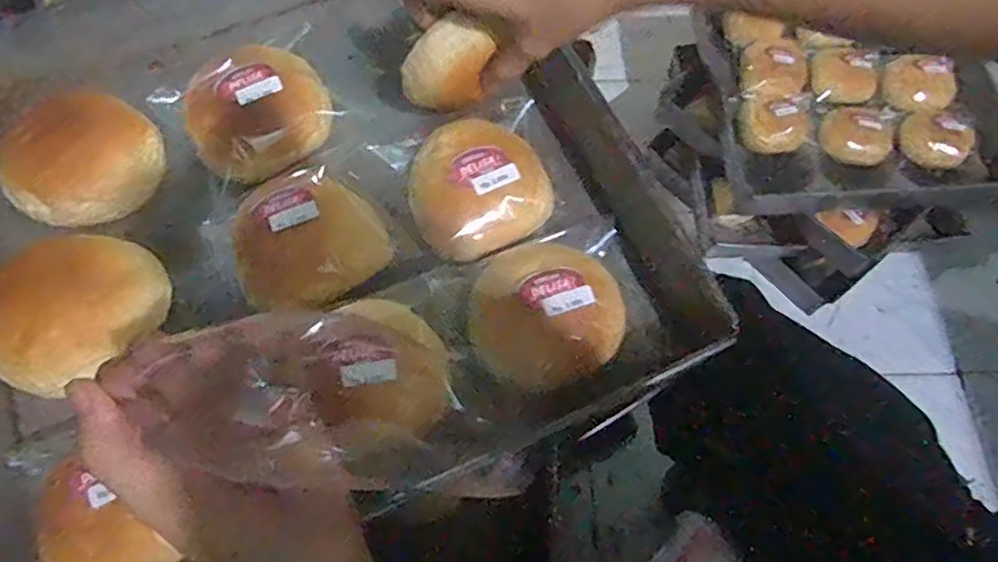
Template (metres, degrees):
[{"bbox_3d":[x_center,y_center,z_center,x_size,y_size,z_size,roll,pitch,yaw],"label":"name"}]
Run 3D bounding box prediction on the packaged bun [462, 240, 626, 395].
[{"bbox_3d":[0.027,0.018,0.373,0.086,0.035,0.084,0,66,0],"label":"packaged bun"}]

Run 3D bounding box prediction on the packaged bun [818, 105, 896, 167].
[{"bbox_3d":[0.525,-0.215,0.923,0.097,0.032,0.079,28,69,12],"label":"packaged bun"}]

